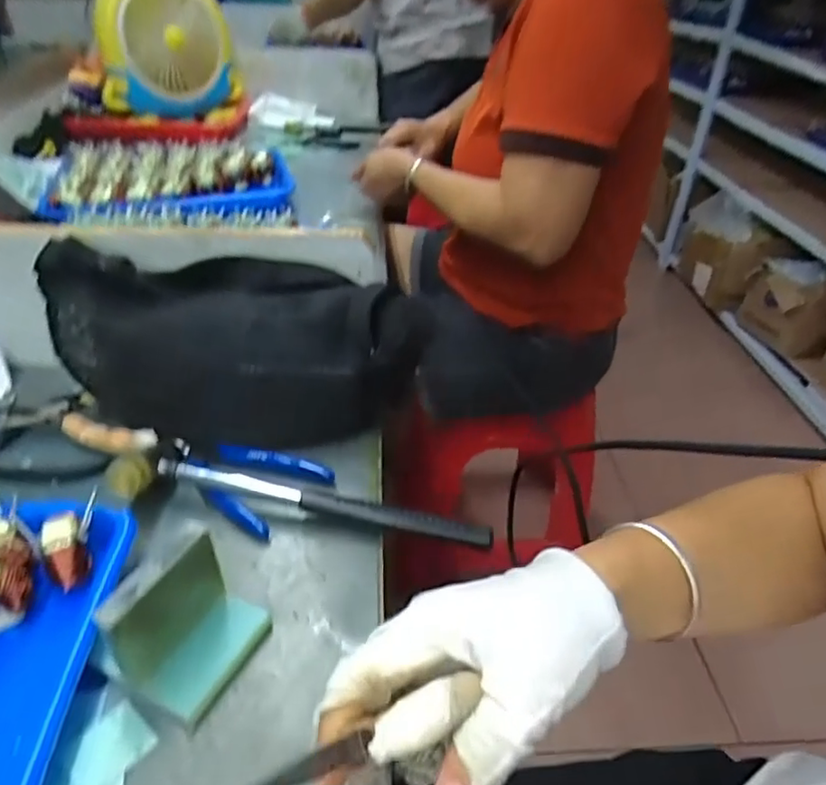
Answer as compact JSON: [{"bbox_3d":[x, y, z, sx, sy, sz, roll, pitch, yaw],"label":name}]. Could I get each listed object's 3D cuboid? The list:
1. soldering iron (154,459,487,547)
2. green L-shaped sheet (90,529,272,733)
[{"bbox_3d":[-0.061,0.075,0.397,0.223,0.021,0.011,10,38,6],"label":"soldering iron"},{"bbox_3d":[-0.114,0.116,0.304,0.048,0.063,0.071,20,40,19],"label":"green L-shaped sheet"}]

